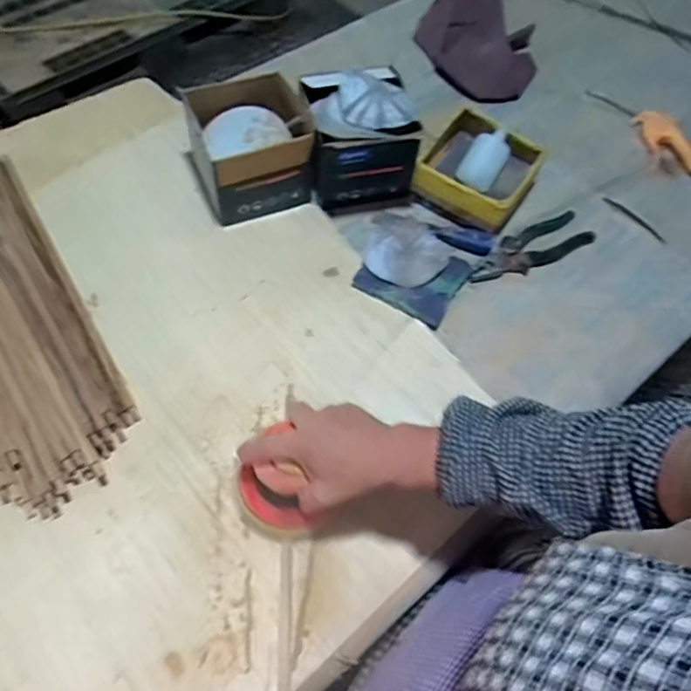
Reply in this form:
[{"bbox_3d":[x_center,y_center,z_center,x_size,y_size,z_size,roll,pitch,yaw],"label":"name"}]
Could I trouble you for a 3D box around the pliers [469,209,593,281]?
[{"bbox_3d":[0.245,-0.130,0.731,0.181,0.013,0.056,-21,66,-14],"label":"pliers"}]

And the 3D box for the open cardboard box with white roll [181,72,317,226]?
[{"bbox_3d":[-0.122,-0.257,0.721,0.149,0.101,0.147,-21,66,-14],"label":"open cardboard box with white roll"}]

